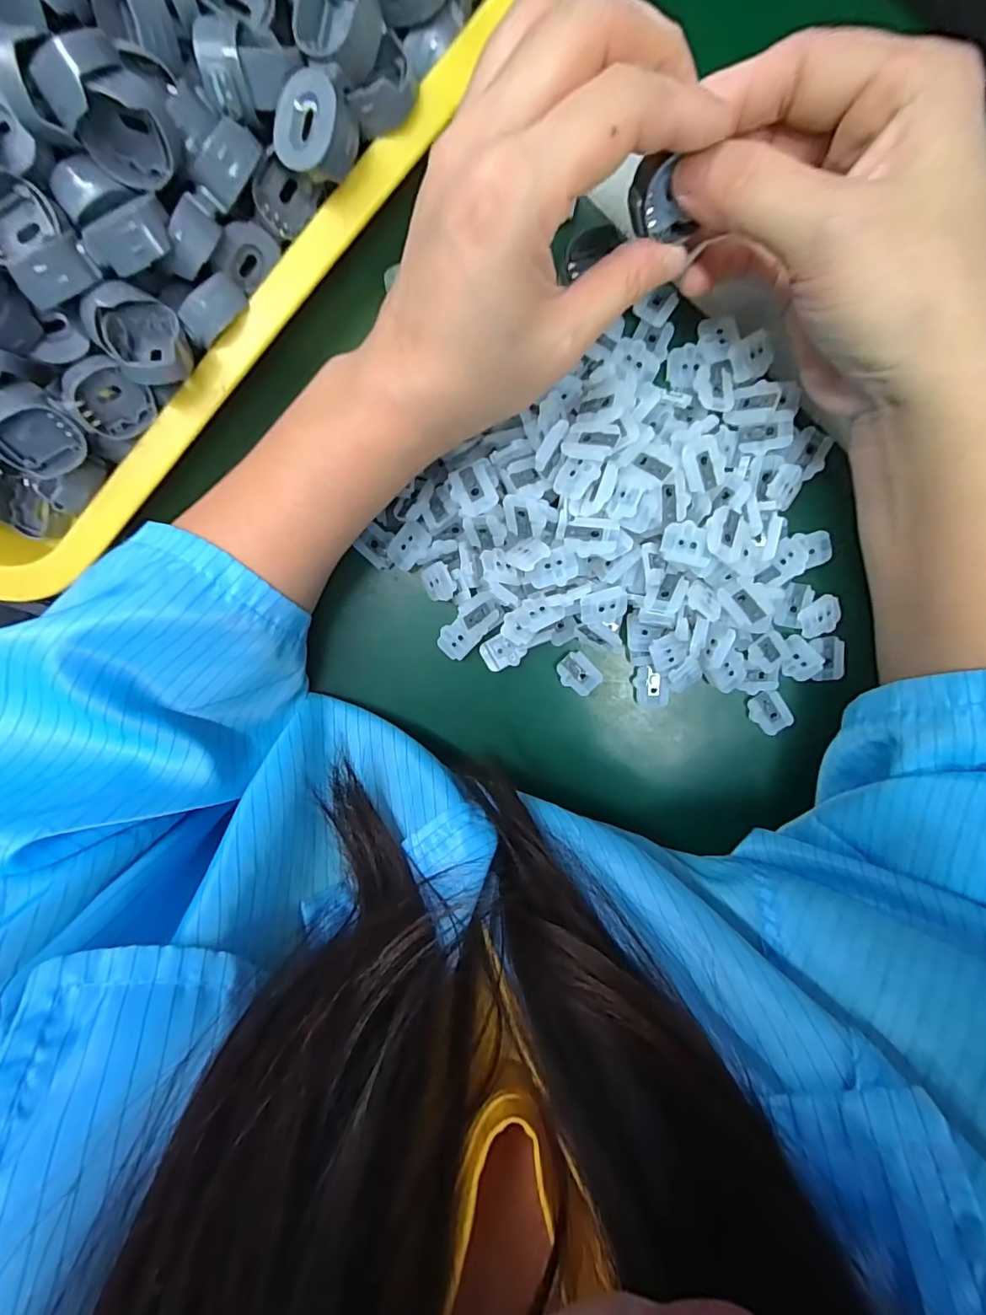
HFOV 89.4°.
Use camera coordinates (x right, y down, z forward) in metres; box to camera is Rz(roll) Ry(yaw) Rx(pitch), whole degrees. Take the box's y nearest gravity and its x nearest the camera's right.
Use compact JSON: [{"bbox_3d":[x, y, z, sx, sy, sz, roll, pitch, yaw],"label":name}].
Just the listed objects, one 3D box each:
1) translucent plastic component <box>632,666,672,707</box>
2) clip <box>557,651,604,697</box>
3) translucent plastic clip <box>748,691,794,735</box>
[{"bbox_3d":[0.080,0.015,0.250,0.016,0.007,0.020,-2,98,0],"label":"translucent plastic component"},{"bbox_3d":[0.043,0.009,0.250,0.017,0.004,0.021,-42,96,5],"label":"clip"},{"bbox_3d":[0.140,0.028,0.253,0.017,0.004,0.021,-33,97,4],"label":"translucent plastic clip"}]

